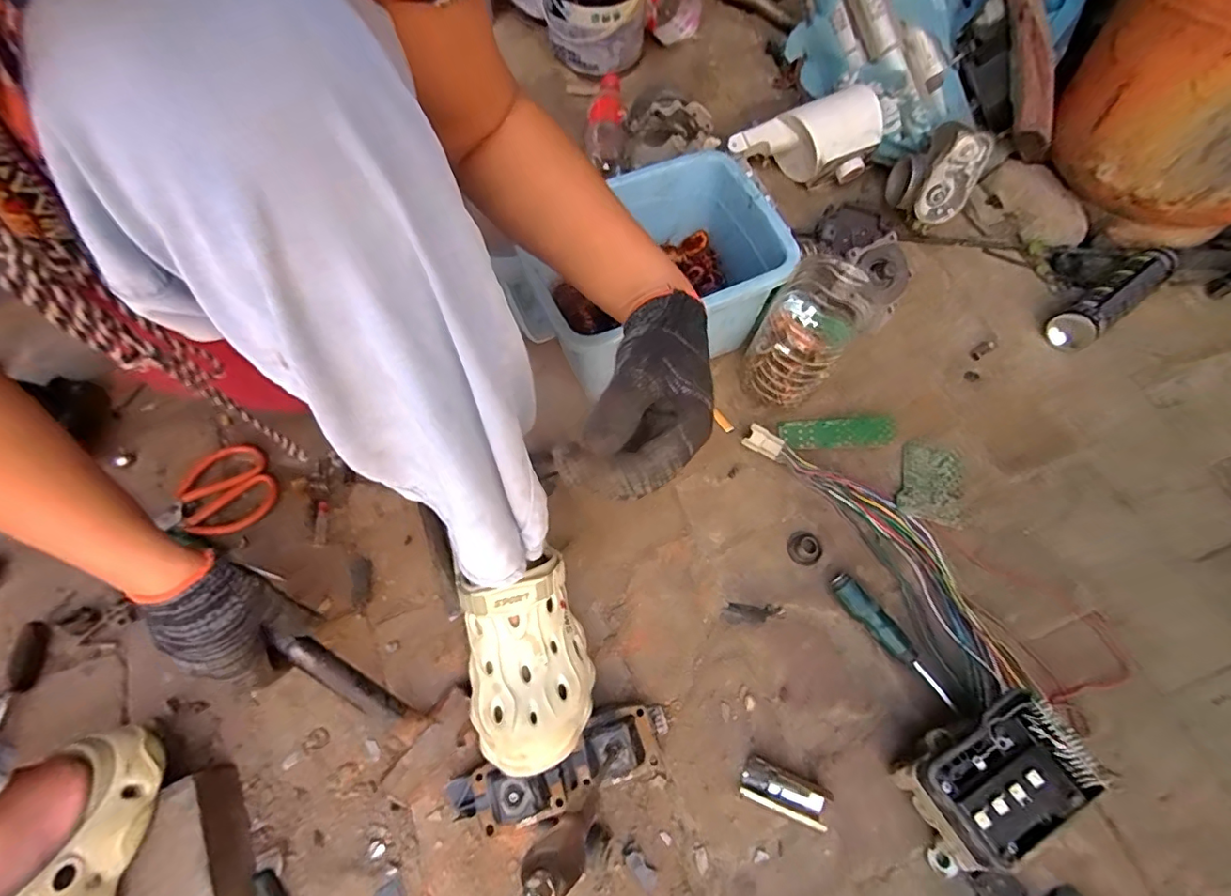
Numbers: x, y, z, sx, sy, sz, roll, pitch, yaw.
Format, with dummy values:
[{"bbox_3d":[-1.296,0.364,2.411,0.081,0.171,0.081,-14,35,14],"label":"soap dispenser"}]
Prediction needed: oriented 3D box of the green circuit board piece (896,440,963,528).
[{"bbox_3d":[0.363,0.040,0.613,0.071,0.005,0.096,16,65,8],"label":"green circuit board piece"}]

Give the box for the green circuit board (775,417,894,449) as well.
[{"bbox_3d":[0.260,-0.018,0.636,0.125,0.009,0.036,-2,68,17],"label":"green circuit board"}]

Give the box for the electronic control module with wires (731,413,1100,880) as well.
[{"bbox_3d":[0.293,0.143,0.521,0.164,0.090,0.434,-16,65,-5],"label":"electronic control module with wires"}]

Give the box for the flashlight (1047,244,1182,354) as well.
[{"bbox_3d":[0.629,-0.191,0.682,0.187,0.058,0.054,-36,69,-14],"label":"flashlight"}]

